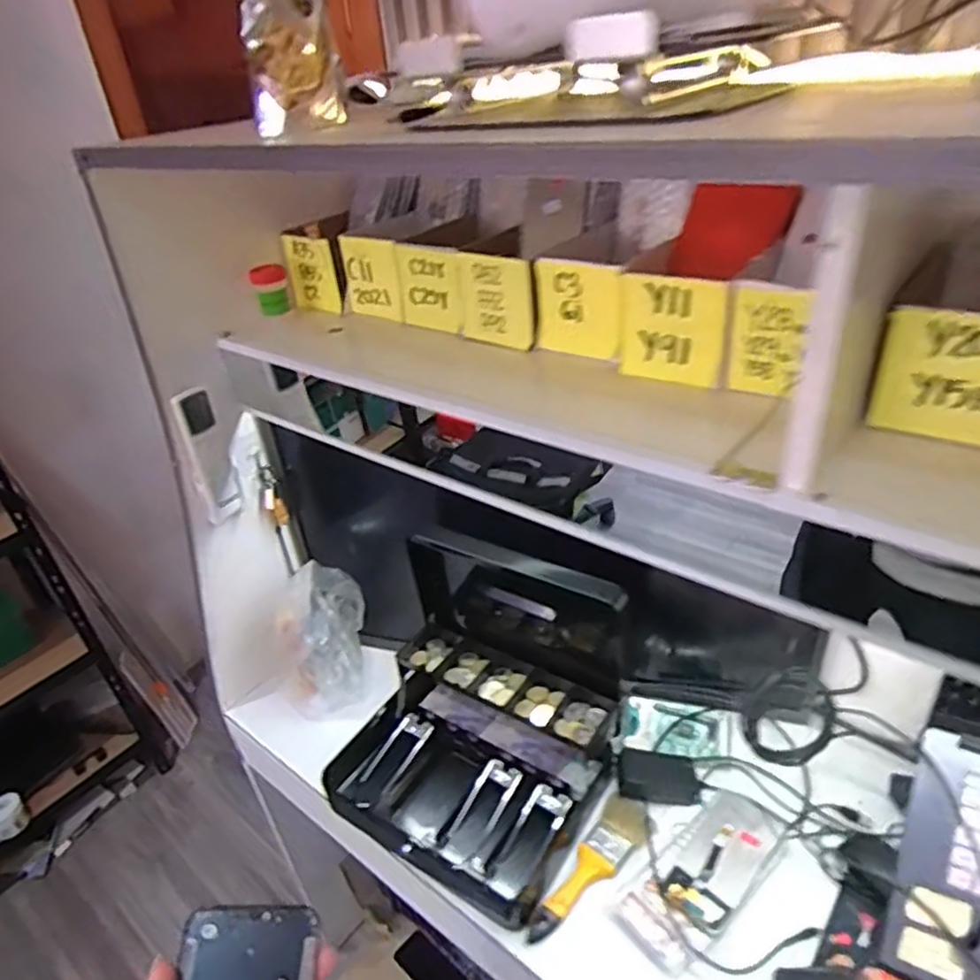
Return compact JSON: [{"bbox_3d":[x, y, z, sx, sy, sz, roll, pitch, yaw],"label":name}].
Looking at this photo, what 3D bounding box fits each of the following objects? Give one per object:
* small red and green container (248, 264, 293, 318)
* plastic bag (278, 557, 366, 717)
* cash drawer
[{"bbox_3d":[-0.272,-0.250,0.851,0.042,0.053,0.051,-16,33,-15],"label":"small red and green container"},{"bbox_3d":[-0.238,0.214,0.997,0.103,0.193,0.119,-8,32,-2],"label":"plastic bag"},{"bbox_3d":[-0.011,0.247,0.861,0.314,0.266,0.357,16,39,32],"label":"cash drawer"}]

